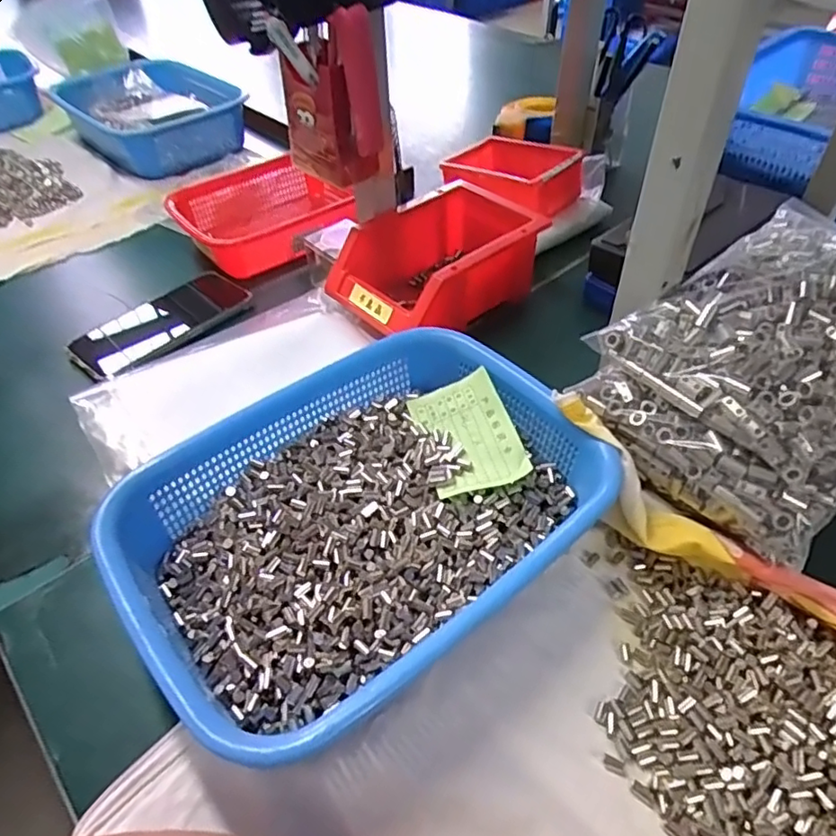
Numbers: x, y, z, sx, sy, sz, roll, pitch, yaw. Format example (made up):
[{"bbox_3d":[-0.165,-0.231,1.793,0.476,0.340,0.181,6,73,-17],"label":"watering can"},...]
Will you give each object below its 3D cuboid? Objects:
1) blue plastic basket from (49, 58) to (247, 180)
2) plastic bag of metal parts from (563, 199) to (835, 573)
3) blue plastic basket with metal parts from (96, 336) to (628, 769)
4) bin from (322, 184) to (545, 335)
[{"bbox_3d":[-0.379,-0.441,0.893,0.199,0.067,0.278,-37,57,-27],"label":"blue plastic basket"},{"bbox_3d":[0.235,-0.037,0.400,0.222,0.090,0.163,-31,53,-25],"label":"plastic bag of metal parts"},{"bbox_3d":[-0.031,0.062,0.393,0.285,0.075,0.212,-33,53,-26],"label":"blue plastic basket with metal parts"},{"bbox_3d":[0.023,-0.149,0.590,0.200,0.076,0.129,-31,52,-24],"label":"bin"}]

